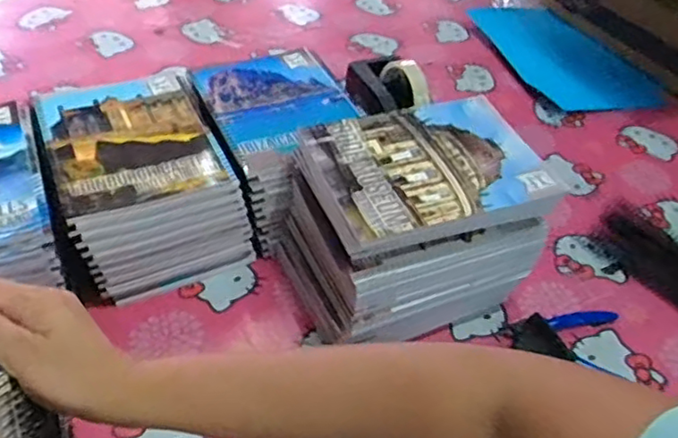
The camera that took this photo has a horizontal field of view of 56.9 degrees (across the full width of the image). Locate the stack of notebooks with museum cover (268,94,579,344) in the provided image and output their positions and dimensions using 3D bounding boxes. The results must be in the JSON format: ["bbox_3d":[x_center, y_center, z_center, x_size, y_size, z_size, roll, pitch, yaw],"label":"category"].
[{"bbox_3d":[0.071,0.004,0.604,0.202,0.161,0.154,-14,48,-20],"label":"stack of notebooks with museum cover"}]

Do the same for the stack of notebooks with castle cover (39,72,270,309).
[{"bbox_3d":[-0.203,-0.039,0.658,0.165,0.124,0.200,-17,49,-23],"label":"stack of notebooks with castle cover"}]

